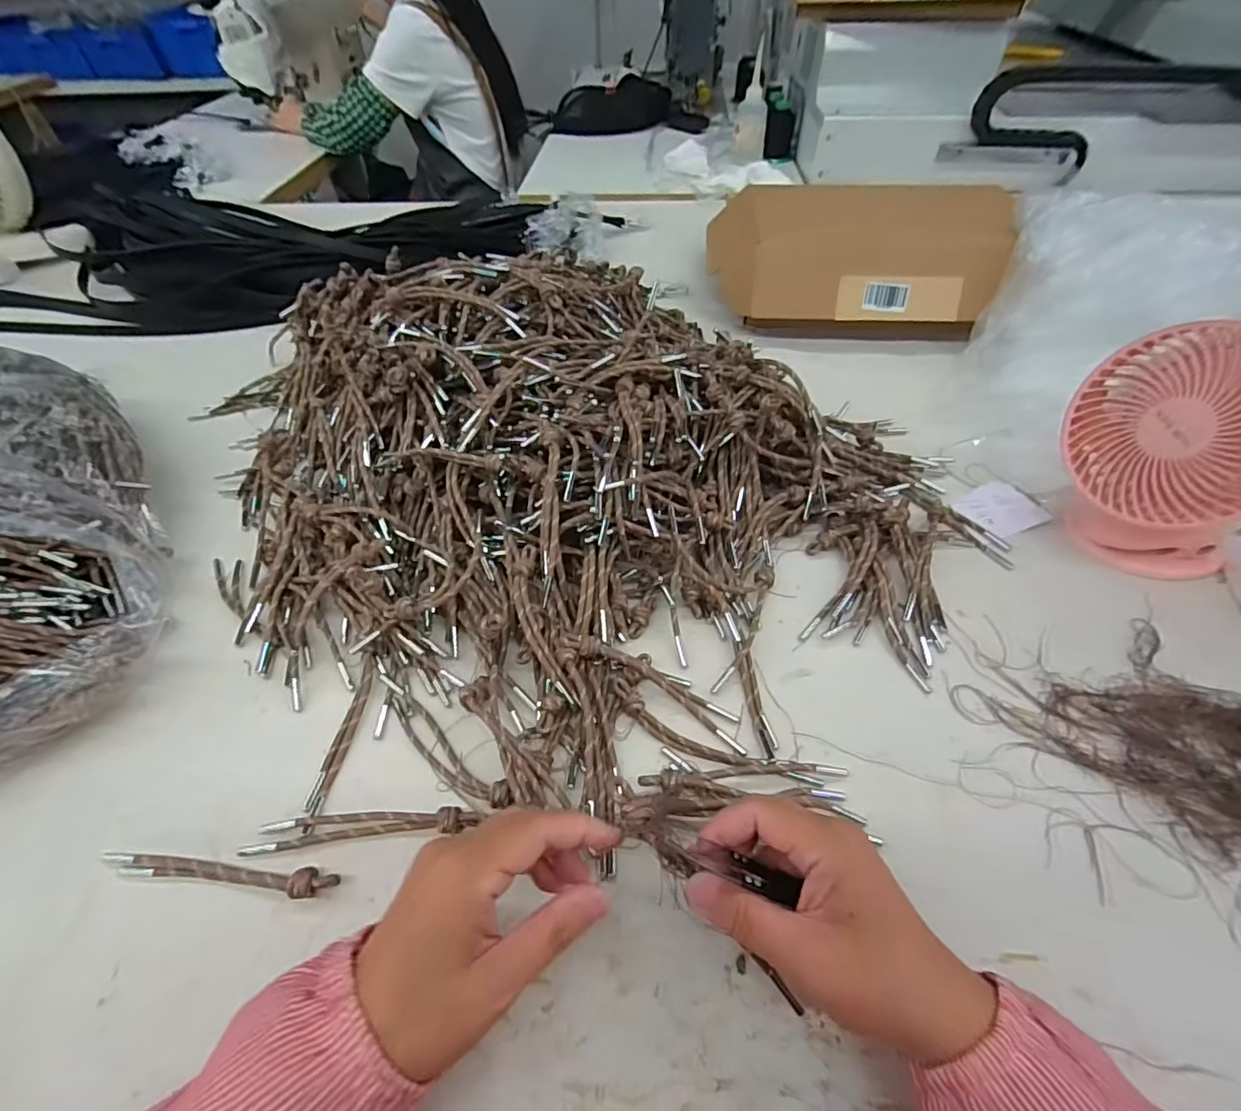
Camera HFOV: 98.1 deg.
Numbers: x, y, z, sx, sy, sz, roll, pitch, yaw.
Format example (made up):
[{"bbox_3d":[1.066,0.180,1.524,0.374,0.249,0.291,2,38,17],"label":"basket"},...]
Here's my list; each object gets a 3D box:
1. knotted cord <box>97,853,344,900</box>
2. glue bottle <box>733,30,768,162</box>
[{"bbox_3d":[-0.242,0.190,0.320,0.146,0.015,0.015,2,52,4],"label":"knotted cord"},{"bbox_3d":[0.253,-0.857,1.032,0.060,0.183,0.046,10,53,10],"label":"glue bottle"}]

